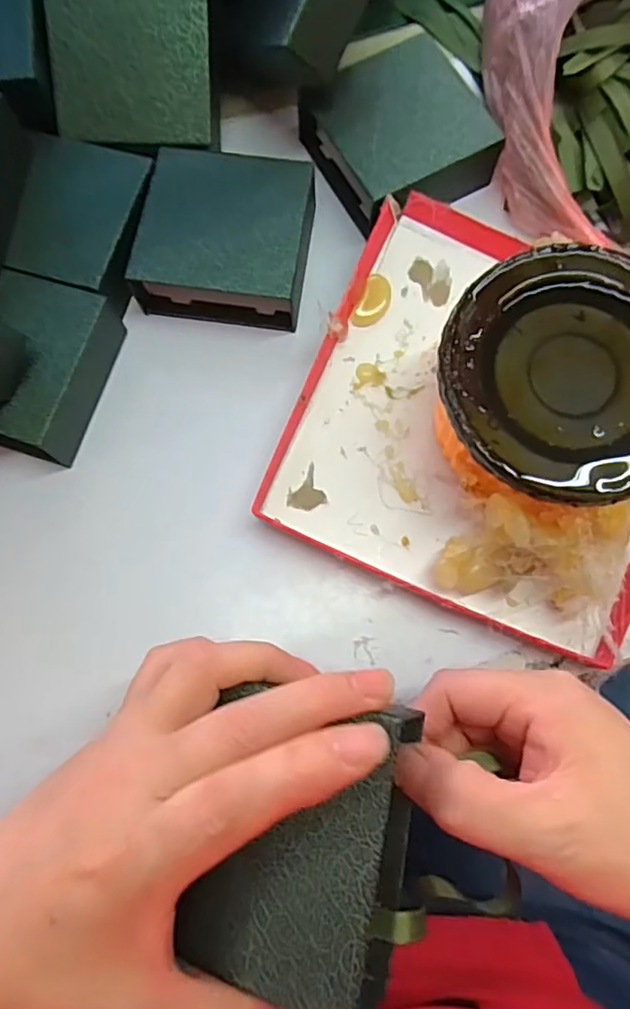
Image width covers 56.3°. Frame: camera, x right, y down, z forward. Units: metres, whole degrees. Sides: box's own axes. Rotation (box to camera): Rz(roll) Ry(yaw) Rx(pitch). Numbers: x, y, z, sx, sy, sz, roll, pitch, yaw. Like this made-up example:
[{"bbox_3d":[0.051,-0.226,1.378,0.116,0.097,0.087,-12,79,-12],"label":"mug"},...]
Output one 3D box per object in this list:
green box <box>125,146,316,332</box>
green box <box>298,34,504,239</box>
[{"bbox_3d":[-0.051,-0.156,0.344,0.094,0.036,0.090,9,82,1],"label":"green box"},{"bbox_3d":[0.051,-0.225,0.360,0.094,0.040,0.100,-27,82,-4],"label":"green box"}]

